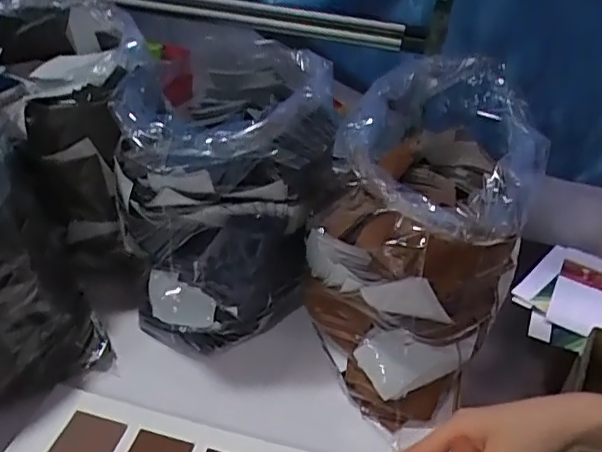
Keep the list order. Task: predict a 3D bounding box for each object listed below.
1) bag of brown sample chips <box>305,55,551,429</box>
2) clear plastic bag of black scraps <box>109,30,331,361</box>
[{"bbox_3d":[0.105,-0.002,0.526,0.170,0.225,0.236,14,36,17],"label":"bag of brown sample chips"},{"bbox_3d":[-0.071,-0.028,0.565,0.187,0.226,0.192,0,35,-2],"label":"clear plastic bag of black scraps"}]

